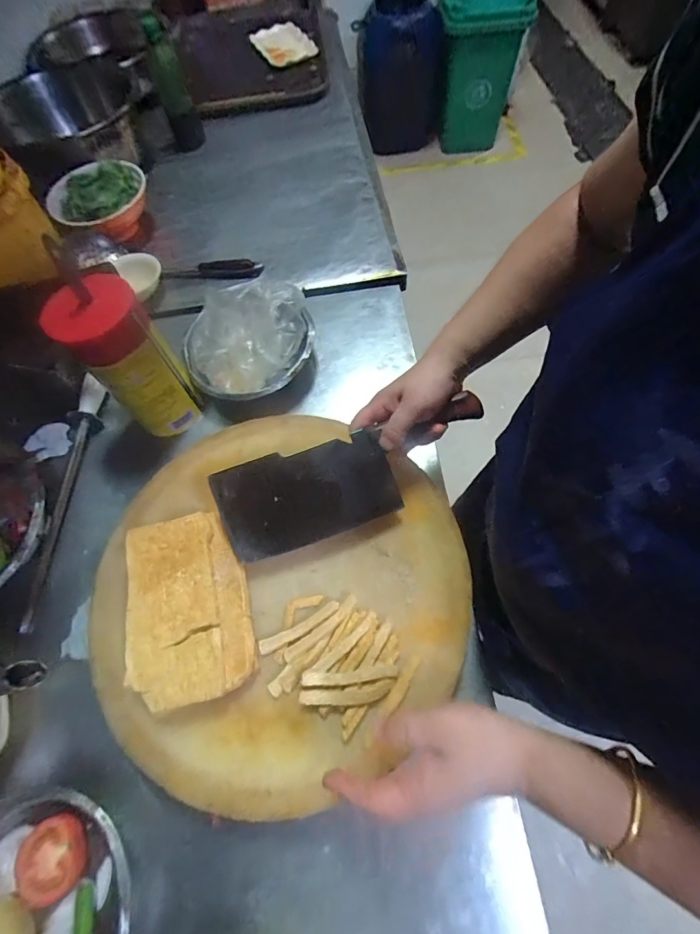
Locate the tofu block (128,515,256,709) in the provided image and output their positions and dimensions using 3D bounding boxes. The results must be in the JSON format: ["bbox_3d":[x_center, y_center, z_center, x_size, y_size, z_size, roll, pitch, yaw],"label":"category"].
[{"bbox_3d":[-0.170,0.144,0.436,0.116,0.033,0.186,-15,65,-3],"label":"tofu block"}]

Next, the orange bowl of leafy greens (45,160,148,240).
[{"bbox_3d":[-0.466,-0.498,0.783,0.181,0.070,0.162,-40,68,-15],"label":"orange bowl of leafy greens"}]

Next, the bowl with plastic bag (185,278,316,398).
[{"bbox_3d":[-0.150,-0.178,0.604,0.188,0.113,0.164,-3,64,2],"label":"bowl with plastic bag"}]

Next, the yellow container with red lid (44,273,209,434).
[{"bbox_3d":[-0.285,-0.136,0.541,0.099,0.198,0.094,-38,68,-14],"label":"yellow container with red lid"}]

